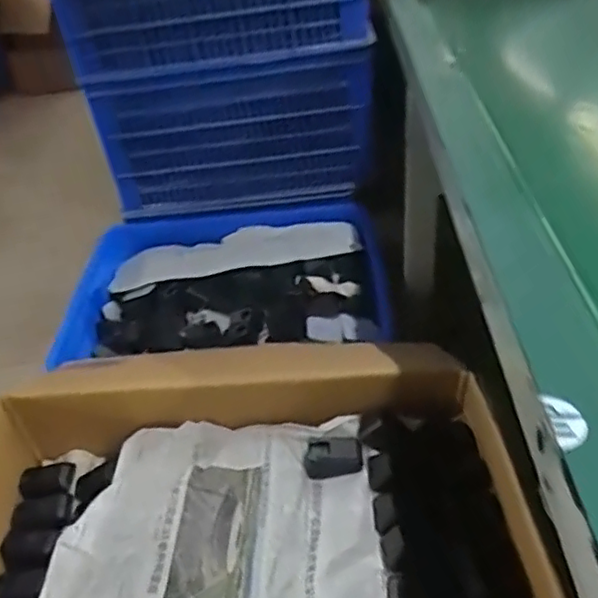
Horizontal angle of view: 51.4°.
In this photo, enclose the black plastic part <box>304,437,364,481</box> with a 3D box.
[{"bbox_3d":[0.042,0.190,0.741,0.068,0.043,0.026,-4,37,4],"label":"black plastic part"}]

